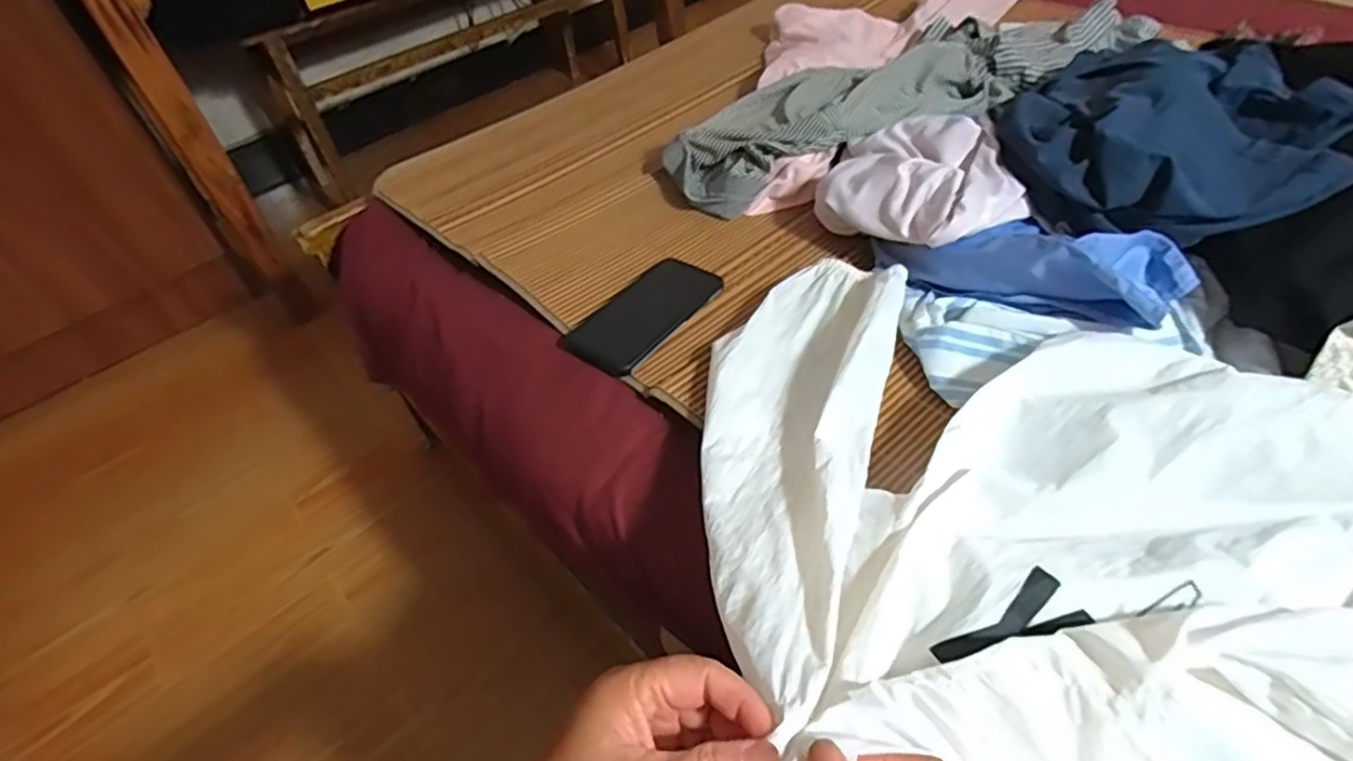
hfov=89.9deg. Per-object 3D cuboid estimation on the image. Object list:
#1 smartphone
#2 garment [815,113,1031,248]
[{"bbox_3d":[-0.031,-0.067,0.658,0.086,0.007,0.155,28,56,28],"label":"smartphone"},{"bbox_3d":[0.238,-0.190,0.680,0.146,0.089,0.206,-33,50,-21],"label":"garment"}]

